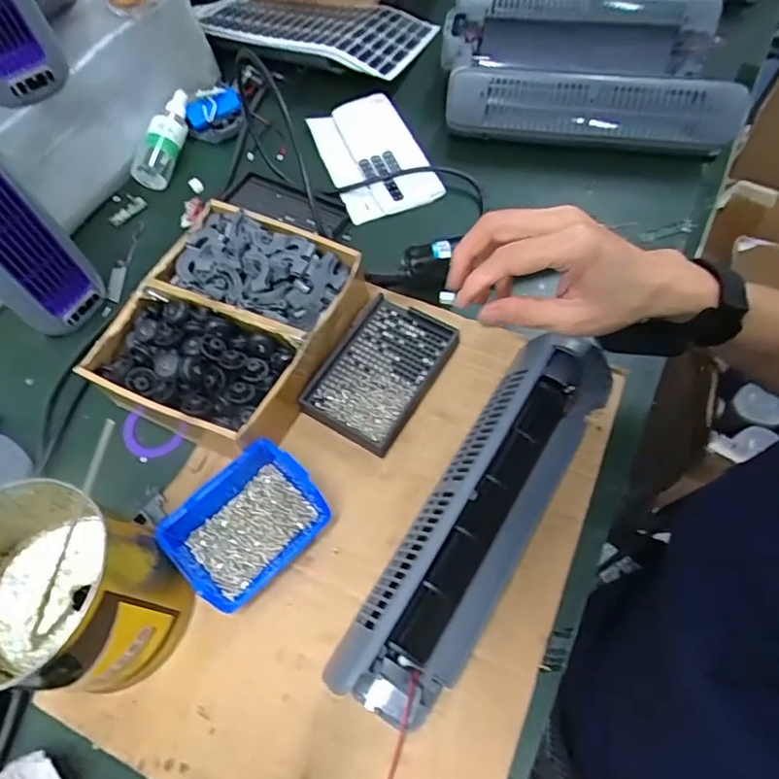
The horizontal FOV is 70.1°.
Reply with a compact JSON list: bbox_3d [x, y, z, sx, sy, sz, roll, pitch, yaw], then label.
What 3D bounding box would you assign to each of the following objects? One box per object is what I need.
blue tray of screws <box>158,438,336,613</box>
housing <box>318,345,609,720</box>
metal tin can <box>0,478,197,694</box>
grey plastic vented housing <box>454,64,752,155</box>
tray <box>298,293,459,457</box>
[{"bbox_3d":[-0.110,0.105,0.435,0.084,0.048,0.111,39,71,22],"label":"blue tray of screws"},{"bbox_3d":[0.068,0.091,0.406,0.079,0.073,0.296,30,71,18],"label":"housing"},{"bbox_3d":[-0.221,0.140,0.375,0.132,0.102,0.119,29,67,18],"label":"metal tin can"},{"bbox_3d":[0.240,-0.336,0.650,0.333,0.060,0.087,10,63,9],"label":"grey plastic vented housing"},{"bbox_3d":[-0.010,-0.017,0.510,0.094,0.027,0.135,28,67,18],"label":"tray"}]

